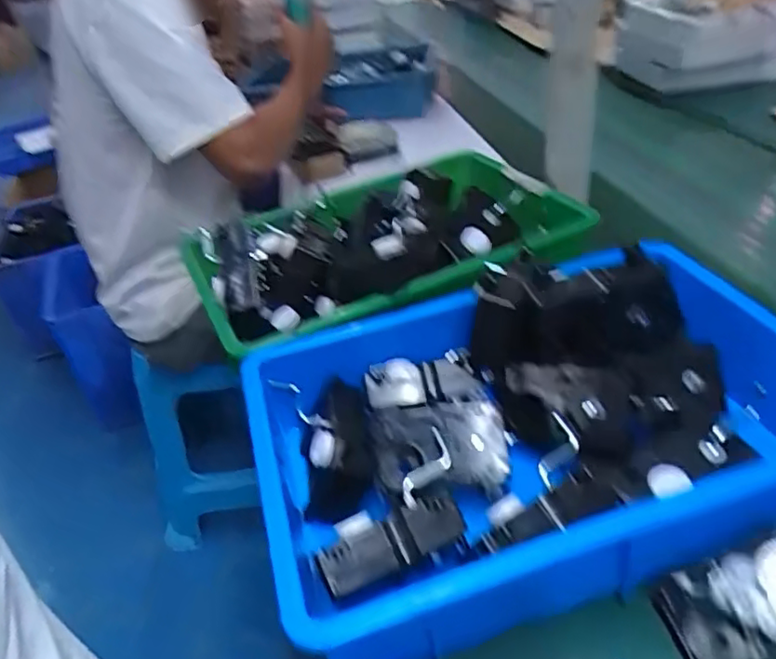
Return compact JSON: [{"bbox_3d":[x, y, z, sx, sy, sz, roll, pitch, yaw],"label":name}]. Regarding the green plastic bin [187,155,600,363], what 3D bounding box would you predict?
[{"bbox_3d":[0.002,-0.103,0.708,0.418,0.083,0.309,-18,36,-16],"label":"green plastic bin"}]

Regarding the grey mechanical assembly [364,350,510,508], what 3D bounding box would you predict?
[{"bbox_3d":[0.035,0.075,0.496,0.097,0.048,0.130,-8,35,-2],"label":"grey mechanical assembly"}]

